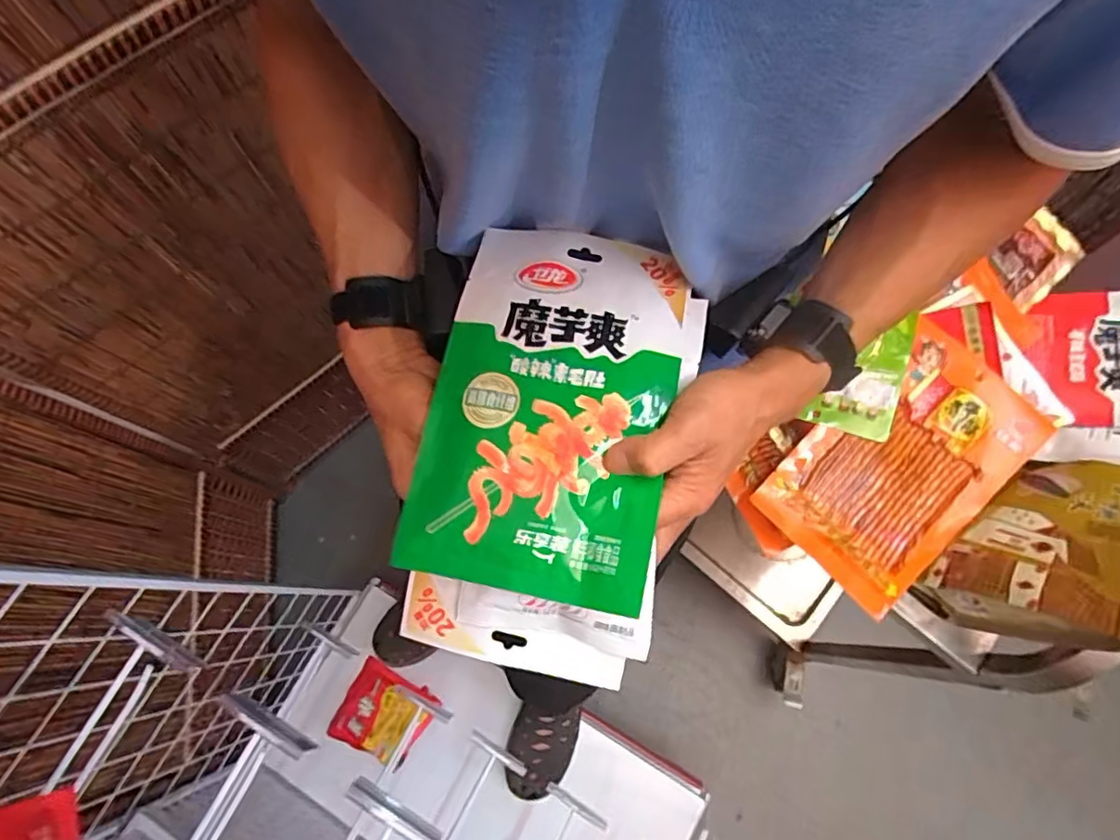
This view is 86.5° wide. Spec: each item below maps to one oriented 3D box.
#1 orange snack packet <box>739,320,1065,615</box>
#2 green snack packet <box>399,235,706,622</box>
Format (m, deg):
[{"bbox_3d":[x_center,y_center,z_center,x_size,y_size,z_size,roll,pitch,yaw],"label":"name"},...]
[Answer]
[{"bbox_3d":[0.345,0.042,0.601,0.171,0.018,0.269,43,85,6],"label":"orange snack packet"},{"bbox_3d":[-0.001,-0.014,0.378,0.154,0.016,0.237,11,72,5],"label":"green snack packet"}]

